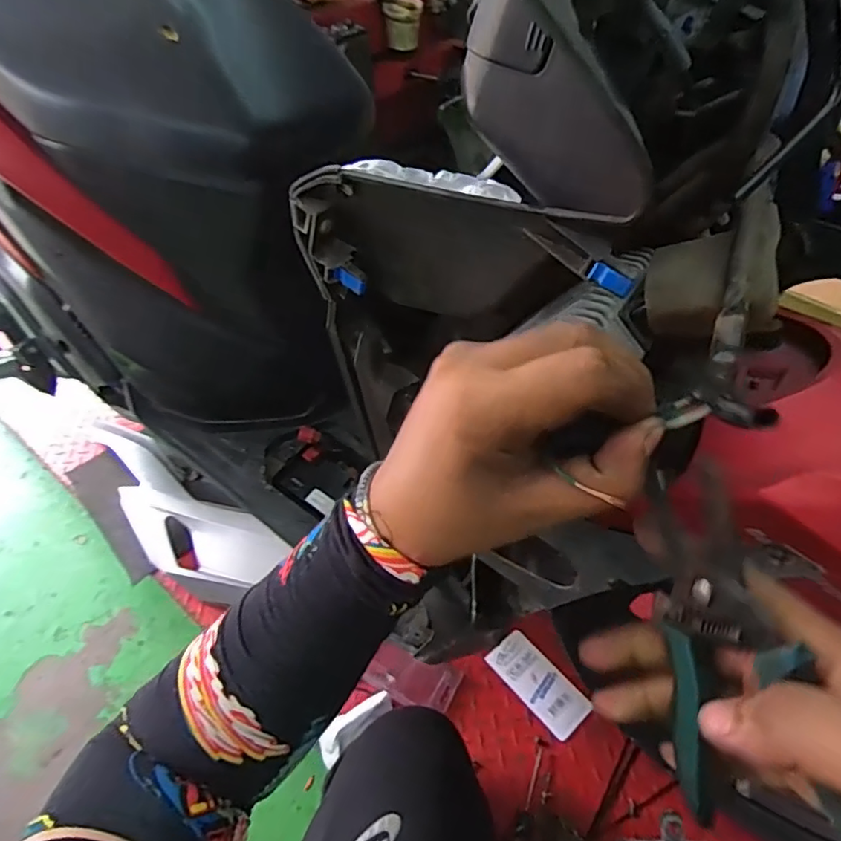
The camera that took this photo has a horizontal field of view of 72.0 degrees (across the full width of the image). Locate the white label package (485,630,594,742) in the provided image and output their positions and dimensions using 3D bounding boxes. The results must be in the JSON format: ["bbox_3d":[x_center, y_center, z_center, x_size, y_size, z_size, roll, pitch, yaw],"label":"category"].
[{"bbox_3d":[0.168,0.376,0.830,0.074,0.013,0.148,-33,53,-26],"label":"white label package"}]

